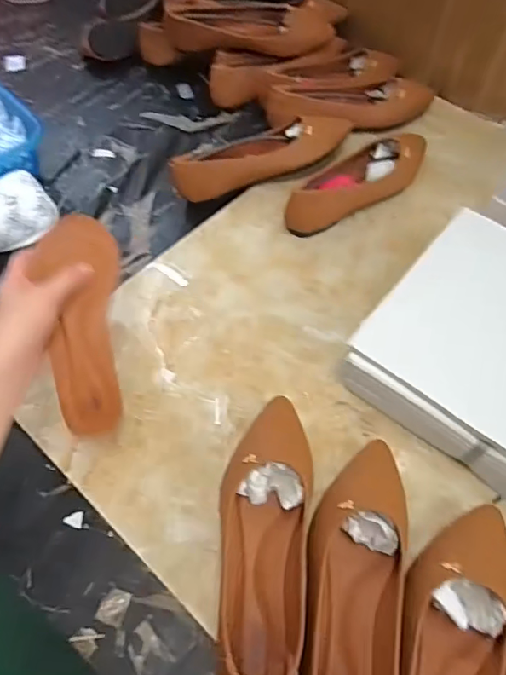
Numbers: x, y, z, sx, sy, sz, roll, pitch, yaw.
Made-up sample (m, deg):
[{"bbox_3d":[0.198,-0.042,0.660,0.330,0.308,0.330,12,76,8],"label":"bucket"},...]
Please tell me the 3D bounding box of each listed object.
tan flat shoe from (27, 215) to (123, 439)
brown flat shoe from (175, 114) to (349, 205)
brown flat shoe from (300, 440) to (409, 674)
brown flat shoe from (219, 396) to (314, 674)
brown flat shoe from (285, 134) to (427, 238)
[{"bbox_3d":[-0.159,-0.017,0.472,0.067,0.049,0.210,-7,77,-6],"label":"tan flat shoe"},{"bbox_3d":[0.016,-0.256,0.709,0.264,0.052,0.070,-18,61,-12],"label":"brown flat shoe"},{"bbox_3d":[0.087,0.208,0.428,0.080,0.067,0.251,13,60,6],"label":"brown flat shoe"},{"bbox_3d":[0.010,0.179,0.457,0.080,0.042,0.252,7,59,2],"label":"brown flat shoe"},{"bbox_3d":[0.142,-0.219,0.686,0.250,0.061,0.079,-27,64,-17],"label":"brown flat shoe"}]

